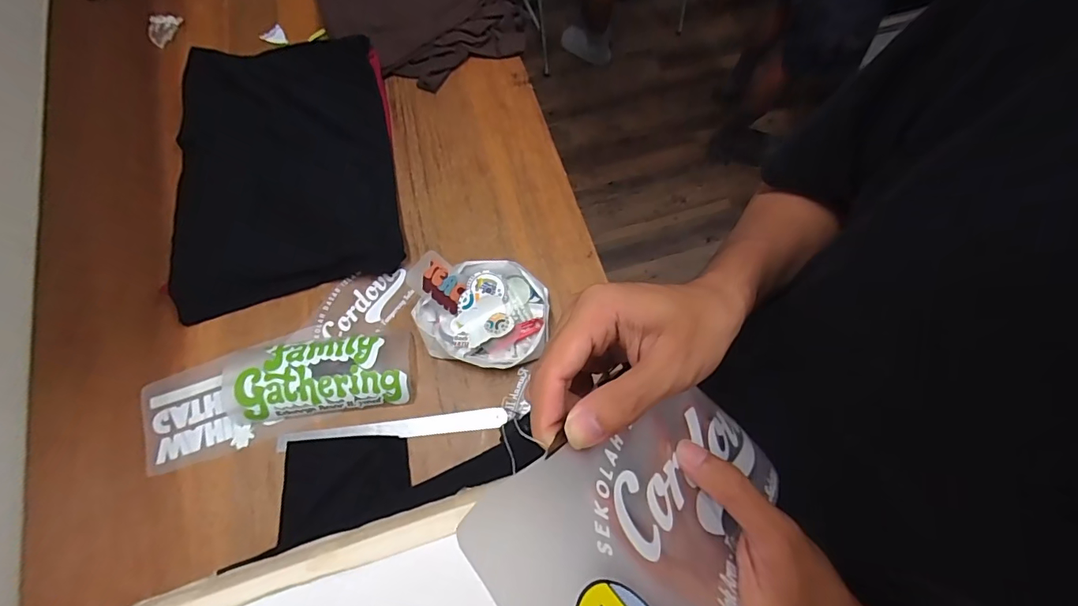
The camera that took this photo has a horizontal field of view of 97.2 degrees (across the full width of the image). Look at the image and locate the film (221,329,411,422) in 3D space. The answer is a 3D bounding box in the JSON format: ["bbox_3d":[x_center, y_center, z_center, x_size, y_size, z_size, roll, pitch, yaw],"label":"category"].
[{"bbox_3d":[-0.331,0.102,0.702,0.278,0.042,0.122,-8,72,-2],"label":"film"}]

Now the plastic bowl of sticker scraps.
[{"bbox_3d":[-0.088,0.015,0.718,0.203,0.071,0.162,-1,71,0],"label":"plastic bowl of sticker scraps"}]

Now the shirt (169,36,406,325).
[{"bbox_3d":[-0.440,-0.240,0.812,0.355,0.047,0.474,-11,76,-8],"label":"shirt"}]

